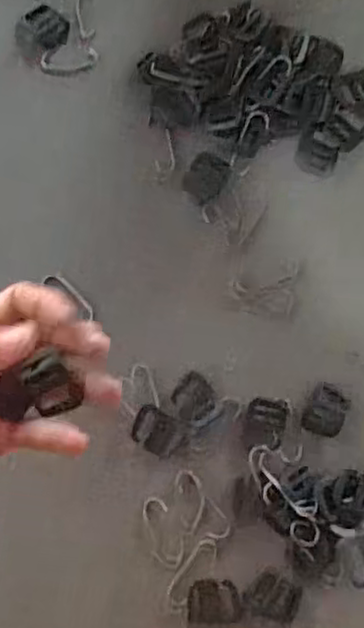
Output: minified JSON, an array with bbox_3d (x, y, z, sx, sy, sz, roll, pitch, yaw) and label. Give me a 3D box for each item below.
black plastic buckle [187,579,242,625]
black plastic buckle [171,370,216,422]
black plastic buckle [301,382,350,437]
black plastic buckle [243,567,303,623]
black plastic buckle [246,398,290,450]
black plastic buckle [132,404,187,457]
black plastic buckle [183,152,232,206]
[{"bbox_3d":[0.020,0.174,0.423,0.031,0.004,0.026,2,82,0],"label":"black plastic buckle"},{"bbox_3d":[0.007,0.052,0.438,0.024,0.005,0.028,-37,84,-5],"label":"black plastic buckle"},{"bbox_3d":[0.091,0.060,0.438,0.024,0.004,0.031,25,83,3],"label":"black plastic buckle"},{"bbox_3d":[0.056,0.171,0.423,0.031,0.004,0.027,29,83,4],"label":"black plastic buckle"},{"bbox_3d":[0.052,0.067,0.438,0.024,0.004,0.030,15,82,2],"label":"black plastic buckle"},{"bbox_3d":[-0.015,0.073,0.435,0.031,0.004,0.025,30,83,4],"label":"black plastic buckle"},{"bbox_3d":[0.016,-0.089,0.460,0.026,0.004,0.031,31,83,4],"label":"black plastic buckle"}]

